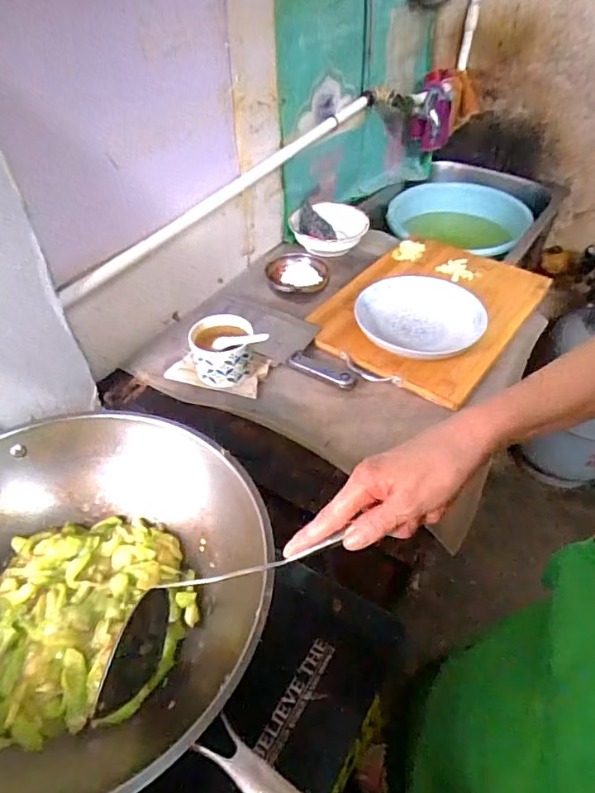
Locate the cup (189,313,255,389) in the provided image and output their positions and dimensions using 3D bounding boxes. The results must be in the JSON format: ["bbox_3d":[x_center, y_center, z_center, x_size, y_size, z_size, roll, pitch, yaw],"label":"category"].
[{"bbox_3d":[-0.103,-0.068,0.730,0.101,0.066,0.089,-4,44,-4],"label":"cup"}]

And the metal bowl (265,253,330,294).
[{"bbox_3d":[0.000,-0.216,0.890,0.107,0.036,0.107,0,44,0],"label":"metal bowl"}]

